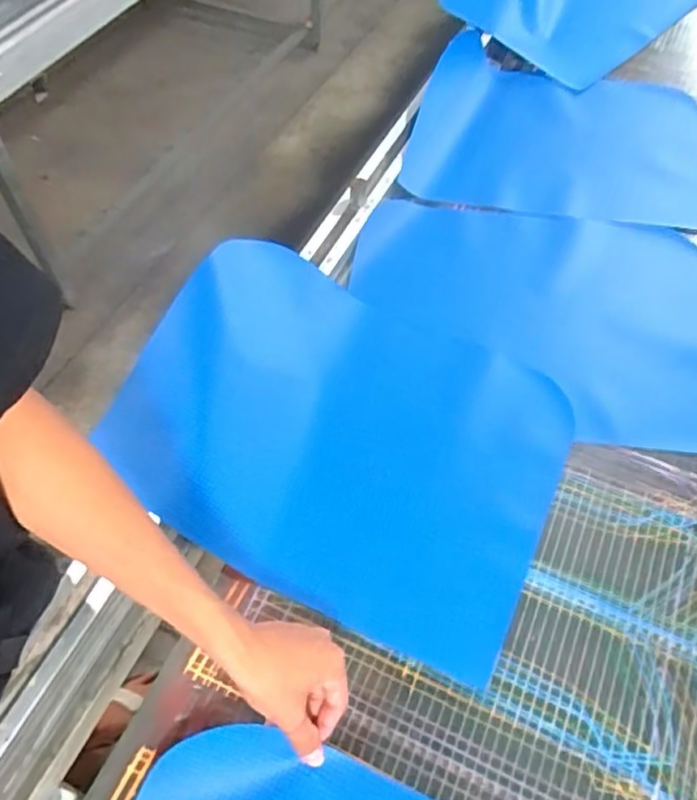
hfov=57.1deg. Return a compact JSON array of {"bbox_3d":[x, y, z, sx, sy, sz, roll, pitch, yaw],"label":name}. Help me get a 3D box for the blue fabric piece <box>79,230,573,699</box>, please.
[{"bbox_3d":[-0.001,0.019,0.680,0.437,0.083,0.358,23,59,14],"label":"blue fabric piece"}]

